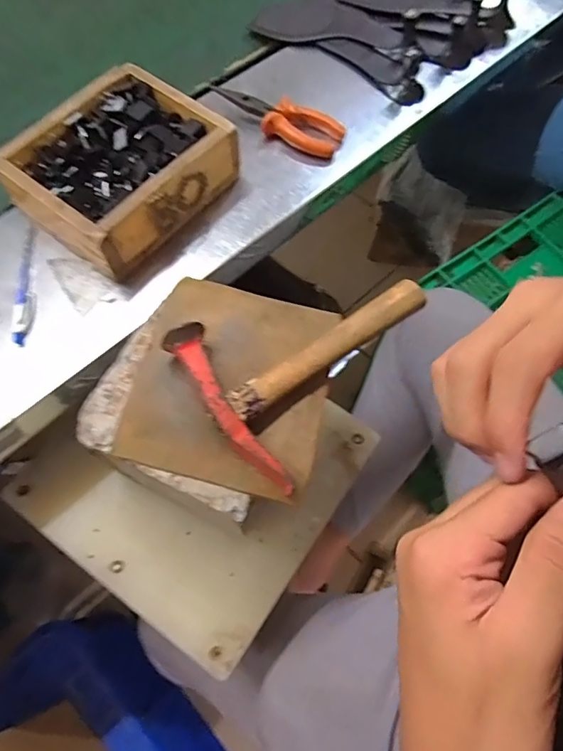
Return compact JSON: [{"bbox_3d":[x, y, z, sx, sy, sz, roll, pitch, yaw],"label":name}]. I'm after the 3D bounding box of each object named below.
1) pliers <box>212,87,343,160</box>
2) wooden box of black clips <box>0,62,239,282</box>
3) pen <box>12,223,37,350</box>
[{"bbox_3d":[-0.005,-0.285,0.538,0.148,0.028,0.046,25,68,10],"label":"pliers"},{"bbox_3d":[-0.154,-0.200,0.480,0.153,0.074,0.176,38,71,15],"label":"wooden box of black clips"},{"bbox_3d":[-0.238,-0.089,0.453,0.015,0.008,0.130,-6,66,-3],"label":"pen"}]

